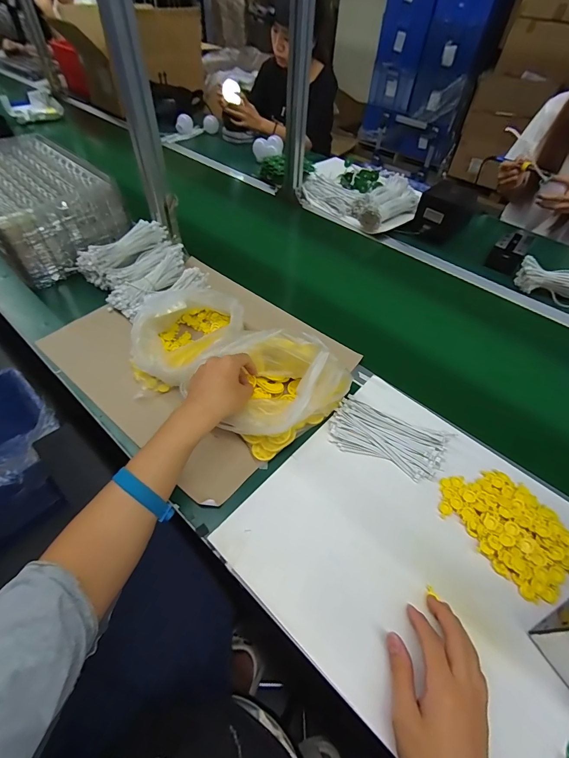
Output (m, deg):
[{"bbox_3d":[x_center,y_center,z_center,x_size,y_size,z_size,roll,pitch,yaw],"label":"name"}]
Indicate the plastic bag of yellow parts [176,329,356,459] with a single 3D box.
[{"bbox_3d":[-0.020,0.000,0.531,0.174,0.109,0.163,-34,60,-21],"label":"plastic bag of yellow parts"}]

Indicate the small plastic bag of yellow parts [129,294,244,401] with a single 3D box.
[{"bbox_3d":[-0.169,-0.069,0.604,0.151,0.081,0.224,18,55,12],"label":"small plastic bag of yellow parts"}]

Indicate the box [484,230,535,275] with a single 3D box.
[{"bbox_3d":[0.535,-0.303,0.827,0.071,0.069,0.071,31,57,17],"label":"box"}]

